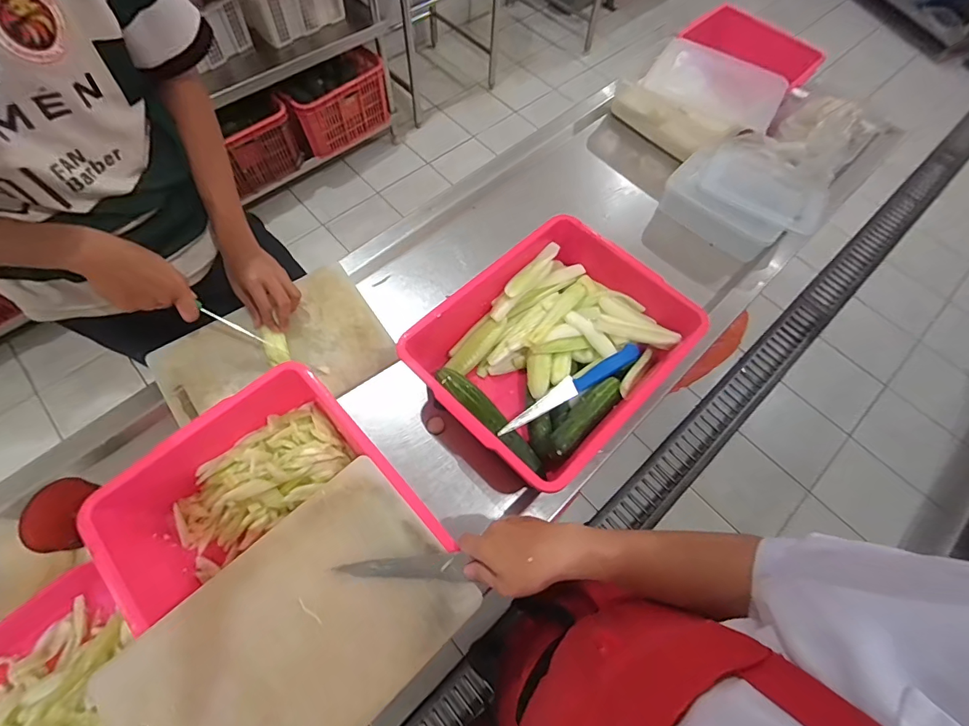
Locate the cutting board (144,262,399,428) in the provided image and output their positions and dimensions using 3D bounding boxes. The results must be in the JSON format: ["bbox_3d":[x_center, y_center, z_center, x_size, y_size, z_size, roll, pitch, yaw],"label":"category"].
[{"bbox_3d":[-0.354,-0.015,0.735,0.352,0.027,0.228,-30,70,-15],"label":"cutting board"}]

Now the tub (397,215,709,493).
[{"bbox_3d":[0.103,-0.024,0.710,0.297,0.126,0.385,42,70,16],"label":"tub"}]

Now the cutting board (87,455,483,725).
[{"bbox_3d":[-0.200,0.297,0.468,0.343,0.021,0.224,-41,73,-19],"label":"cutting board"}]

